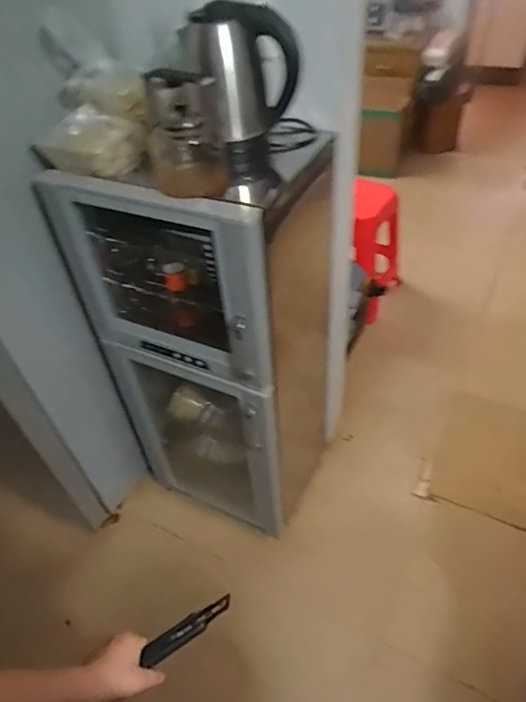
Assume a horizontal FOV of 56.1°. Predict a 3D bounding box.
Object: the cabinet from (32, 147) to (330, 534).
[{"bbox_3d":[-0.113,-0.019,1.377,0.521,1.098,0.465,16,50,21],"label":"cabinet"}]

